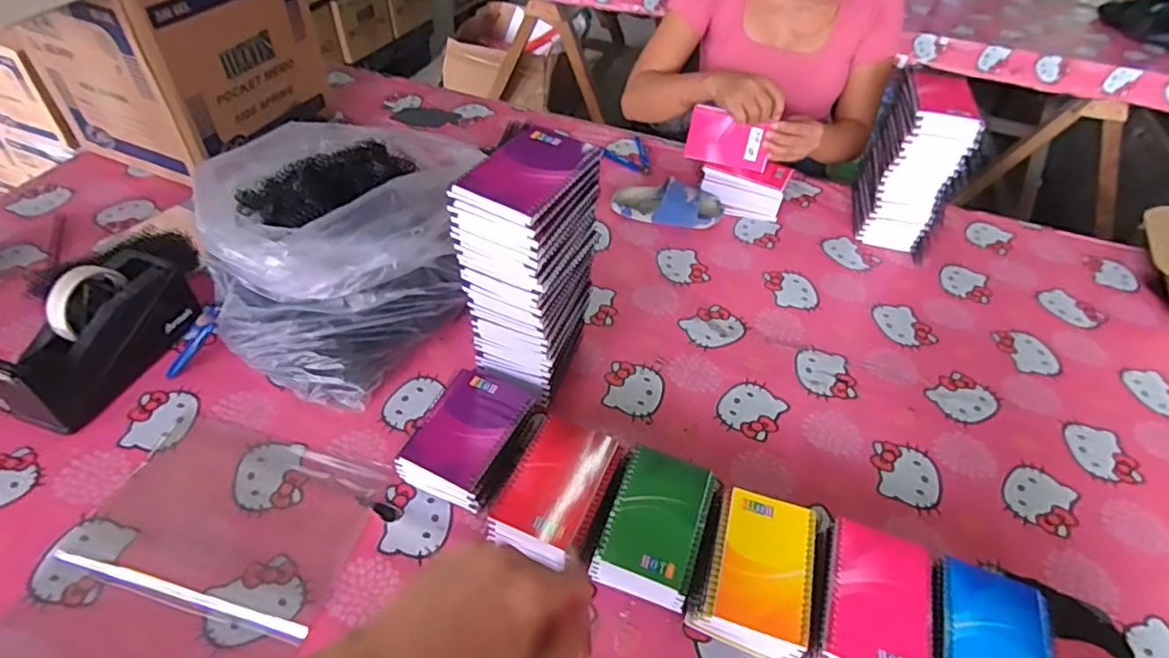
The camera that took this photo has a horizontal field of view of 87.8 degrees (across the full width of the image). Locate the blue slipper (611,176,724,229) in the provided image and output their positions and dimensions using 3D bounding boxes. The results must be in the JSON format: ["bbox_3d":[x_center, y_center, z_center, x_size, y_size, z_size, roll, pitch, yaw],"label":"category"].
[{"bbox_3d":[0.139,-0.215,1.000,0.174,0.060,0.086,10,45,6],"label":"blue slipper"}]

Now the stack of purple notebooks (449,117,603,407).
[{"bbox_3d":[-0.059,-0.048,0.660,0.098,0.293,0.133,21,48,16],"label":"stack of purple notebooks"}]

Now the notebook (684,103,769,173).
[{"bbox_3d":[0.236,-0.308,1.002,0.131,0.077,0.009,15,29,12],"label":"notebook"}]

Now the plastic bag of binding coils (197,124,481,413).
[{"bbox_3d":[-0.284,-0.118,0.771,0.270,0.204,0.376,27,49,21],"label":"plastic bag of binding coils"}]

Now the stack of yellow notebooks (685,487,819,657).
[{"bbox_3d":[0.162,0.228,0.573,0.101,0.052,0.141,18,47,13],"label":"stack of yellow notebooks"}]

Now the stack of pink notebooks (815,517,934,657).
[{"bbox_3d":[0.260,0.259,0.552,0.097,0.055,0.143,19,47,14],"label":"stack of pink notebooks"}]

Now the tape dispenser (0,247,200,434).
[{"bbox_3d":[-0.548,0.006,0.684,0.074,0.124,0.203,15,46,11],"label":"tape dispenser"}]

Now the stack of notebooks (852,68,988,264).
[{"bbox_3d":[0.509,-0.252,0.944,0.116,0.233,0.146,16,46,11],"label":"stack of notebooks"}]

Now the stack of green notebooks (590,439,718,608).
[{"bbox_3d":[0.073,0.194,0.601,0.093,0.053,0.132,18,47,14],"label":"stack of green notebooks"}]

